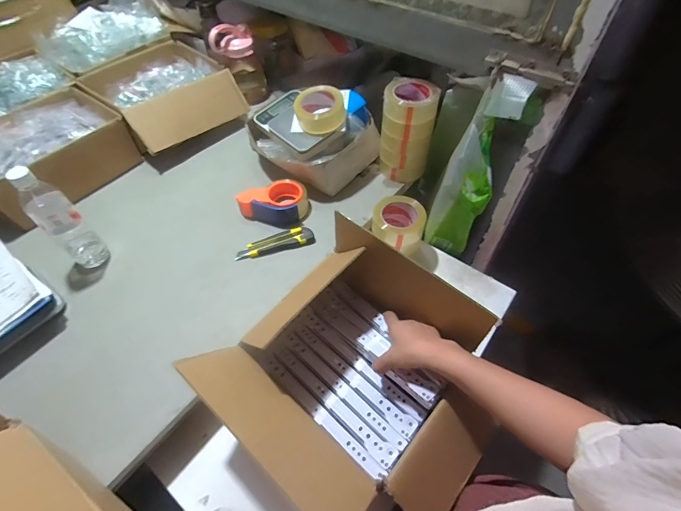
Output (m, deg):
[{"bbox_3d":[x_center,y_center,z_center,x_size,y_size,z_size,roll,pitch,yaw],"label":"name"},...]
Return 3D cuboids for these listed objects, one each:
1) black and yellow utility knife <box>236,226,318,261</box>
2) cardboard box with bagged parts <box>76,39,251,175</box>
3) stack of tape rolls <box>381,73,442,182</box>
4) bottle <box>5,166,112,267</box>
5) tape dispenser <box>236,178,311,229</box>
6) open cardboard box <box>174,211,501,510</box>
[{"bbox_3d":[-0.139,-0.024,0.766,0.166,0.024,0.043,-14,54,-9],"label":"black and yellow utility knife"},{"bbox_3d":[-0.484,-0.436,0.993,0.364,0.130,0.310,38,62,25],"label":"cardboard box with bagged parts"},{"bbox_3d":[0.154,-0.283,0.832,0.111,0.200,0.099,28,59,20],"label":"stack of tape rolls"},{"bbox_3d":[-0.521,-0.061,0.671,0.055,0.231,0.065,33,61,23],"label":"bottle"},{"bbox_3d":[-0.147,-0.111,0.802,0.154,0.053,0.095,-13,54,-9],"label":"tape dispenser"},{"bbox_3d":[0.027,0.188,0.542,0.377,0.192,0.334,36,62,24],"label":"open cardboard box"}]

